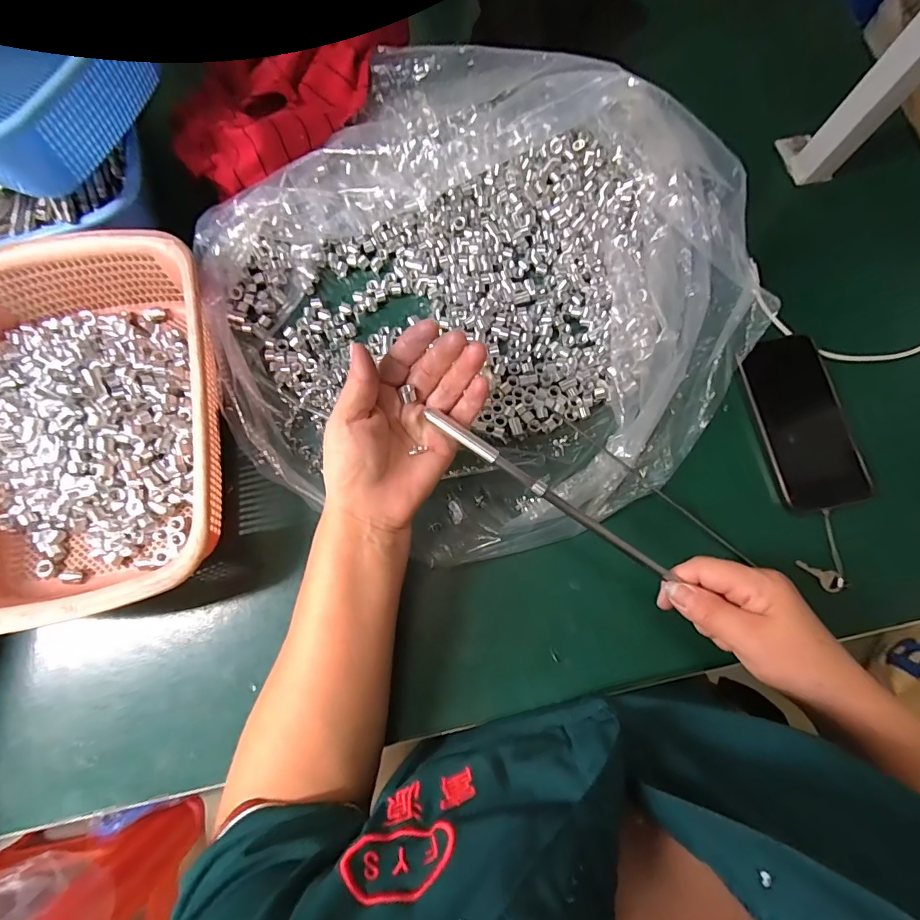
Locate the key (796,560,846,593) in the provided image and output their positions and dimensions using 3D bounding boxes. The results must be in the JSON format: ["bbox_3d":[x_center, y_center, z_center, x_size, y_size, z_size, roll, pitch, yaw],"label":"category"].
[{"bbox_3d":[0.304,0.096,0.390,0.036,0.009,0.017,34,77,22],"label":"key"}]

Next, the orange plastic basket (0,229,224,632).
[{"bbox_3d":[-0.296,-0.029,0.363,0.211,0.064,0.290,-12,76,-5],"label":"orange plastic basket"}]

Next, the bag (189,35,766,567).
[{"bbox_3d":[0.016,-0.151,0.380,0.458,0.129,0.440,-36,80,-10],"label":"bag"}]

